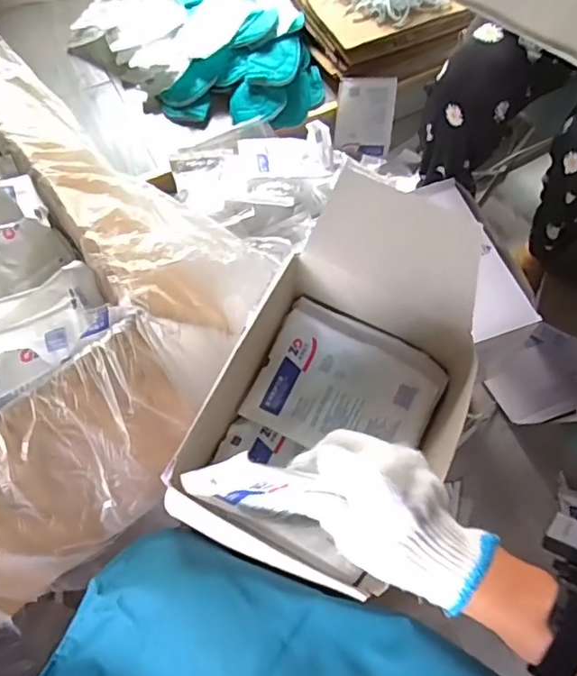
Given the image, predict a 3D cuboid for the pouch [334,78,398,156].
[{"bbox_3d":[0.172,-0.488,1.266,0.130,0.161,0.012,-6,34,-14],"label":"pouch"}]

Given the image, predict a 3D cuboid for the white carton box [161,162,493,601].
[{"bbox_3d":[0.054,0.049,0.586,0.236,0.185,0.360,28,69,13],"label":"white carton box"}]

